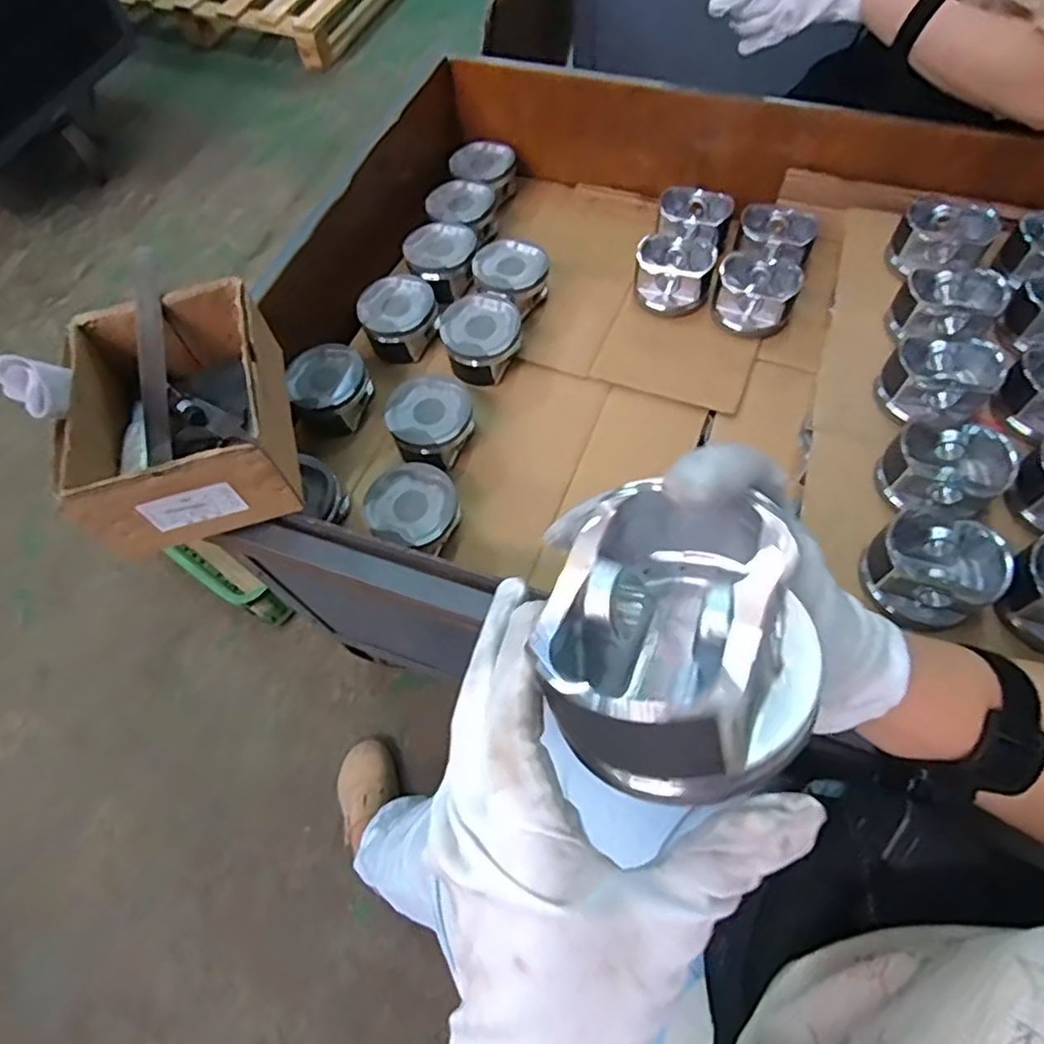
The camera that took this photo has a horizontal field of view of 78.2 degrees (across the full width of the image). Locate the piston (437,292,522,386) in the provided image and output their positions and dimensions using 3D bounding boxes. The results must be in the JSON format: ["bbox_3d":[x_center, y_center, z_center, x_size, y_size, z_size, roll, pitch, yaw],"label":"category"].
[{"bbox_3d":[-0.047,-0.214,0.747,0.088,0.054,0.089,-1,63,3],"label":"piston"}]

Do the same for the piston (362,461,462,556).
[{"bbox_3d":[-0.110,-0.011,0.654,0.087,0.046,0.088,-1,63,3],"label":"piston"}]

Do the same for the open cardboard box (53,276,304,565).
[{"bbox_3d":[-0.273,-0.091,0.529,0.146,0.090,0.192,-17,63,-5],"label":"open cardboard box"}]

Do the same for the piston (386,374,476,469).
[{"bbox_3d":[-0.102,-0.111,0.707,0.094,0.047,0.093,-1,63,3],"label":"piston"}]

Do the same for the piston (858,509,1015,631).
[{"bbox_3d":[0.344,0.034,0.538,0.105,0.058,0.093,-34,66,-13],"label":"piston"}]

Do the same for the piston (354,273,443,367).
[{"bbox_3d":[-0.143,-0.245,0.772,0.087,0.056,0.091,20,66,13],"label":"piston"}]

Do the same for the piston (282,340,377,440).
[{"bbox_3d":[-0.214,-0.150,0.730,0.088,0.049,0.090,-24,64,-9],"label":"piston"}]

